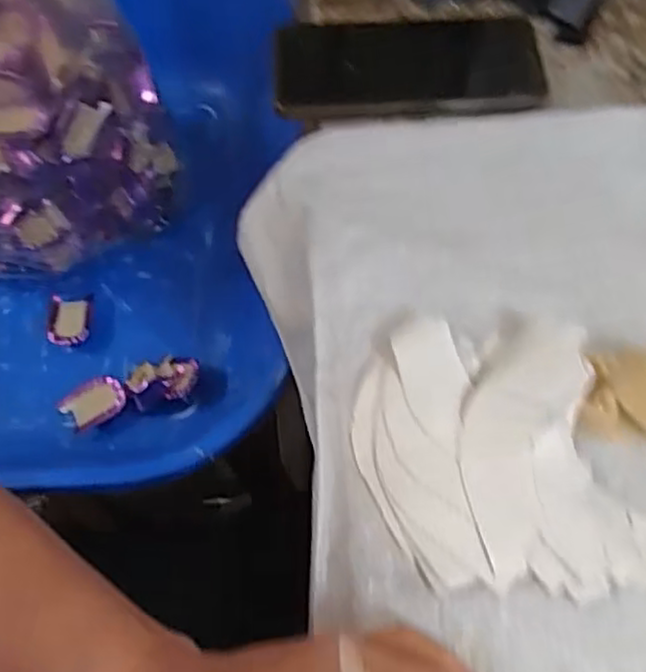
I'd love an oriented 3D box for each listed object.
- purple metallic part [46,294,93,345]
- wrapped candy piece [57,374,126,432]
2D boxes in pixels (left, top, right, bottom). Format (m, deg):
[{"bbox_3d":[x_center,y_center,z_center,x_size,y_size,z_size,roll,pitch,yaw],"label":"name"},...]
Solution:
[{"bbox_3d":[-0.231,-0.015,0.660,0.040,0.011,0.048,-4,60,2],"label":"purple metallic part"},{"bbox_3d":[-0.197,0.059,0.619,0.056,0.013,0.036,-28,62,-11],"label":"wrapped candy piece"}]

